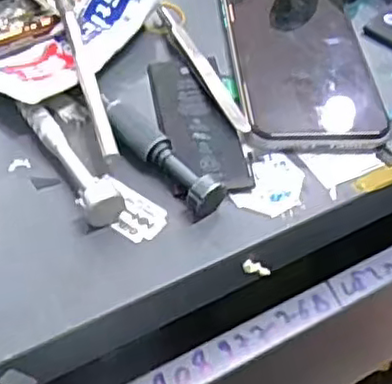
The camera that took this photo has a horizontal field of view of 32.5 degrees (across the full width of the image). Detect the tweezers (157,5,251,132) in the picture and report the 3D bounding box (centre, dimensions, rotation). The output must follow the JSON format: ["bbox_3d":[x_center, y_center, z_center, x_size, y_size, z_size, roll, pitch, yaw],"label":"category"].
[{"bbox_3d":[0.003,-0.068,0.364,0.011,0.012,0.101,-16,50,-21],"label":"tweezers"}]

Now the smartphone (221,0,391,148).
[{"bbox_3d":[0.059,-0.082,0.383,0.075,0.016,0.144,-1,47,-8],"label":"smartphone"}]

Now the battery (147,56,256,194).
[{"bbox_3d":[0.001,-0.036,0.344,0.039,0.007,0.094,-5,47,-11],"label":"battery"}]

